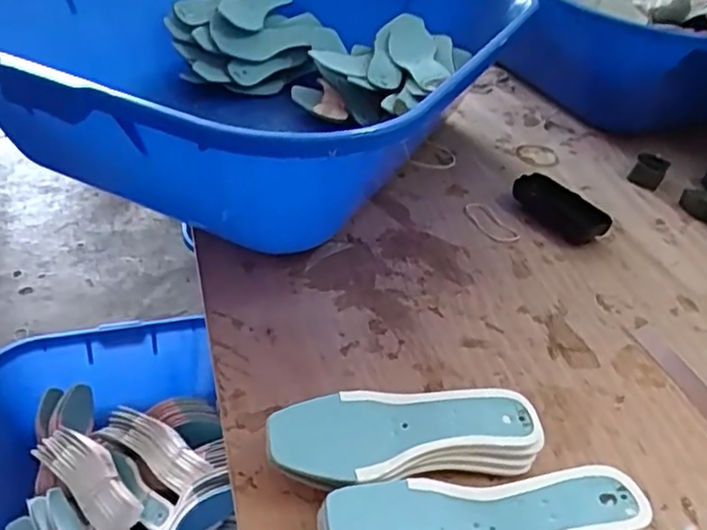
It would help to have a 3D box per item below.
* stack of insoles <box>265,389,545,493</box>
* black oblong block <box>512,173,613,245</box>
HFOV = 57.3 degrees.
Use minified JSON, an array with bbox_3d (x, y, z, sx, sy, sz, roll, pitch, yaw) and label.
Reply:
[{"bbox_3d":[0.035,0.117,0.436,0.186,0.042,0.070,-6,39,-16],"label":"stack of insoles"},{"bbox_3d":[0.223,-0.061,0.711,0.042,0.029,0.107,-17,43,-28],"label":"black oblong block"}]

